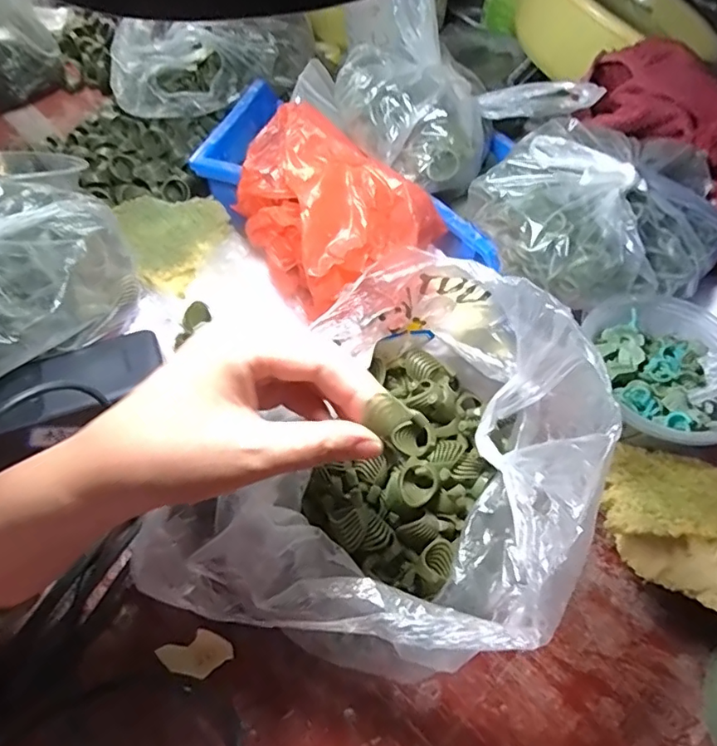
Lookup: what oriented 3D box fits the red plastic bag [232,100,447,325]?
[{"bbox_3d":[-0.015,-0.119,0.394,0.114,0.096,0.123,-35,63,-22],"label":"red plastic bag"}]

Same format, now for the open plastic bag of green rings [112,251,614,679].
[{"bbox_3d":[0.026,0.055,0.293,0.178,0.109,0.244,35,62,21],"label":"open plastic bag of green rings"}]

